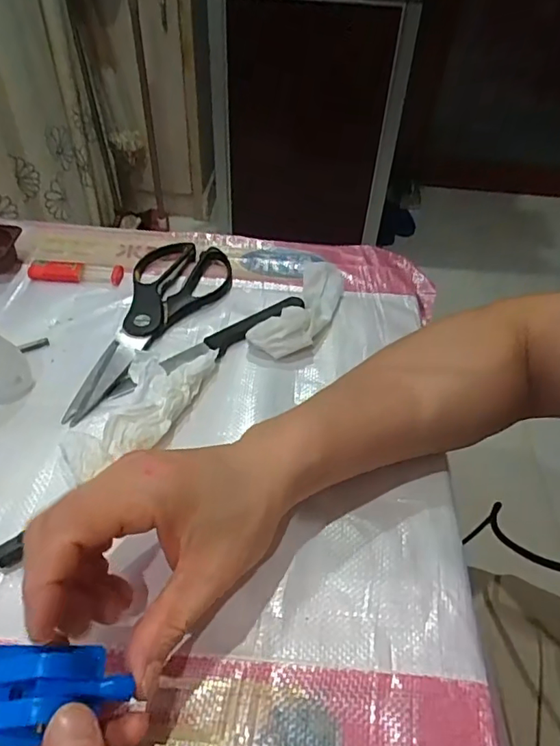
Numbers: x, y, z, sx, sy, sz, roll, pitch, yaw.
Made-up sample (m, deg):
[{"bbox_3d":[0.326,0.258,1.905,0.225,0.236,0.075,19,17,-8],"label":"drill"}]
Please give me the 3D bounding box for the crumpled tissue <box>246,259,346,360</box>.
[{"bbox_3d":[0.023,-0.058,0.451,0.046,0.026,0.130,21,48,16],"label":"crumpled tissue"}]

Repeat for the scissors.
[{"bbox_3d":[-0.097,-0.045,0.438,0.089,0.012,0.217,5,45,1],"label":"scissors"}]

